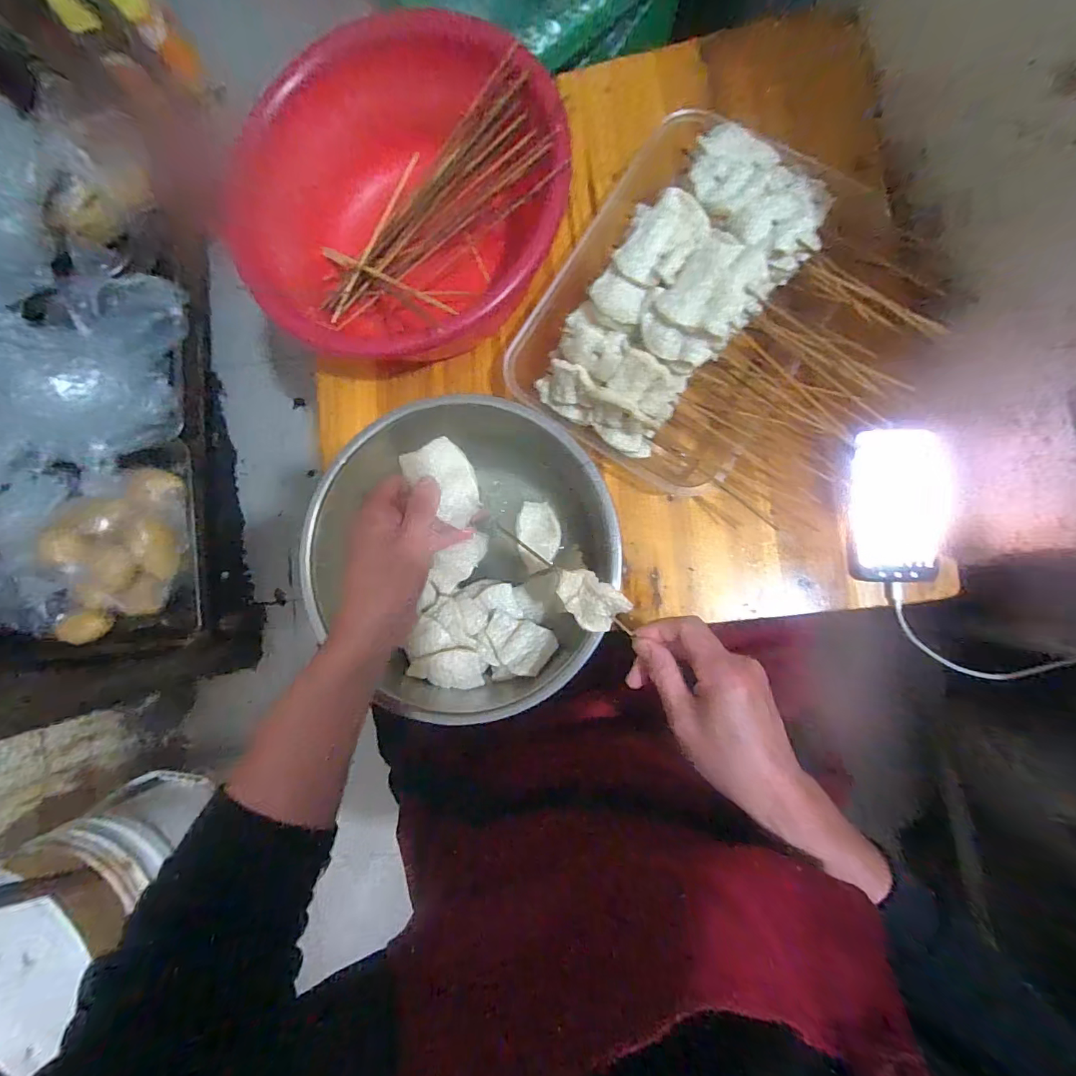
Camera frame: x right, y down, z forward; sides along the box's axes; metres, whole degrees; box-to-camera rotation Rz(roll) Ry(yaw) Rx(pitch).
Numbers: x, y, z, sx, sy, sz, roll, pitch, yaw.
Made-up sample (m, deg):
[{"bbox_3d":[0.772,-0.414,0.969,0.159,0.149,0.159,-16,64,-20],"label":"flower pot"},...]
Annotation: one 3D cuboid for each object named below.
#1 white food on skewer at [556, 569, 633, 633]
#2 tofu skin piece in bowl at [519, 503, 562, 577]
[{"bbox_3d":[0.041,0.052,0.368,0.057,0.010,0.045,29,121,12],"label":"white food on skewer"},{"bbox_3d":[0.002,-0.001,0.499,0.044,0.004,0.073,0,87,7],"label":"tofu skin piece in bowl"}]

